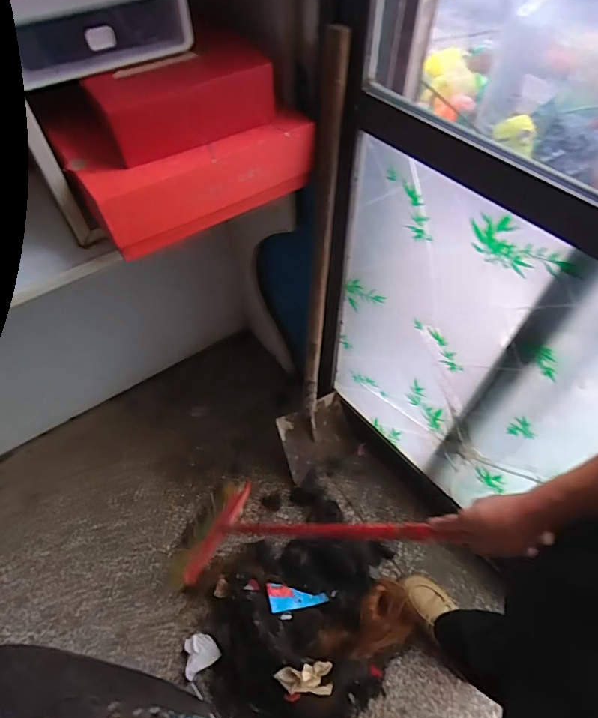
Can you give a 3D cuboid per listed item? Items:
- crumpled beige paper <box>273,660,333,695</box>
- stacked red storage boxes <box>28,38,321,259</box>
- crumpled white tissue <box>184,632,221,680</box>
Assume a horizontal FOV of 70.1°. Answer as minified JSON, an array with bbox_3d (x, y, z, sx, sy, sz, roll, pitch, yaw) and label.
[{"bbox_3d":[0.013,0.652,0.873,0.118,0.017,0.057,10,73,-13],"label":"crumpled beige paper"},{"bbox_3d":[-0.149,-0.301,0.594,0.327,0.166,0.148,-29,60,-18],"label":"stacked red storage boxes"},{"bbox_3d":[-0.222,0.651,0.947,0.077,0.034,0.067,-31,58,-18],"label":"crumpled white tissue"}]

